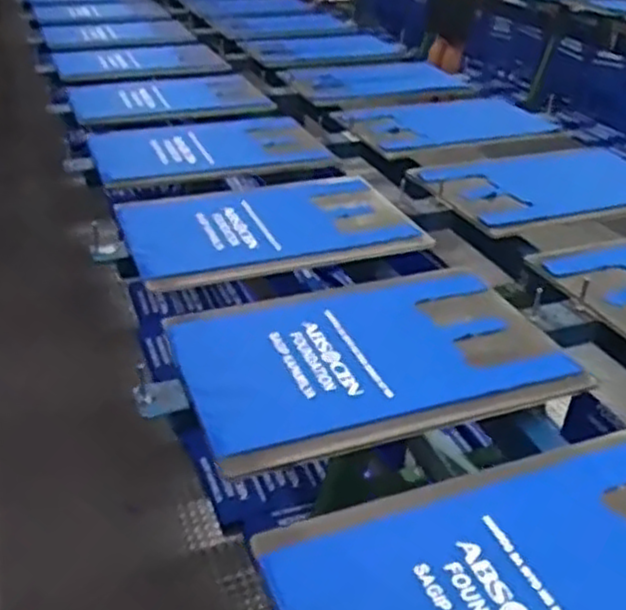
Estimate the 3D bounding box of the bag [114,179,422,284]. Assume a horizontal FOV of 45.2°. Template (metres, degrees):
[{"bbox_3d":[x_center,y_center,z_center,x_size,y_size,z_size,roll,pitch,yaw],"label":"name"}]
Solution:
[{"bbox_3d":[-0.119,-0.195,1.668,0.572,0.013,0.378,-10,34,-17],"label":"bag"}]

